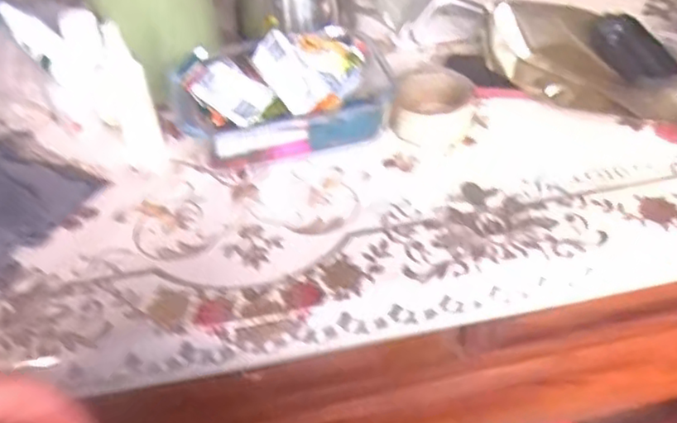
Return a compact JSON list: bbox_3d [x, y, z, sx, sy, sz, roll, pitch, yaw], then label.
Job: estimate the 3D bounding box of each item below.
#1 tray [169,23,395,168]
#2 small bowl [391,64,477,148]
[{"bbox_3d":[-0.049,-0.123,0.655,0.219,0.112,0.150,-16,44,-14],"label":"tray"},{"bbox_3d":[0.101,-0.111,0.673,0.081,0.052,0.075,-1,42,1],"label":"small bowl"}]

